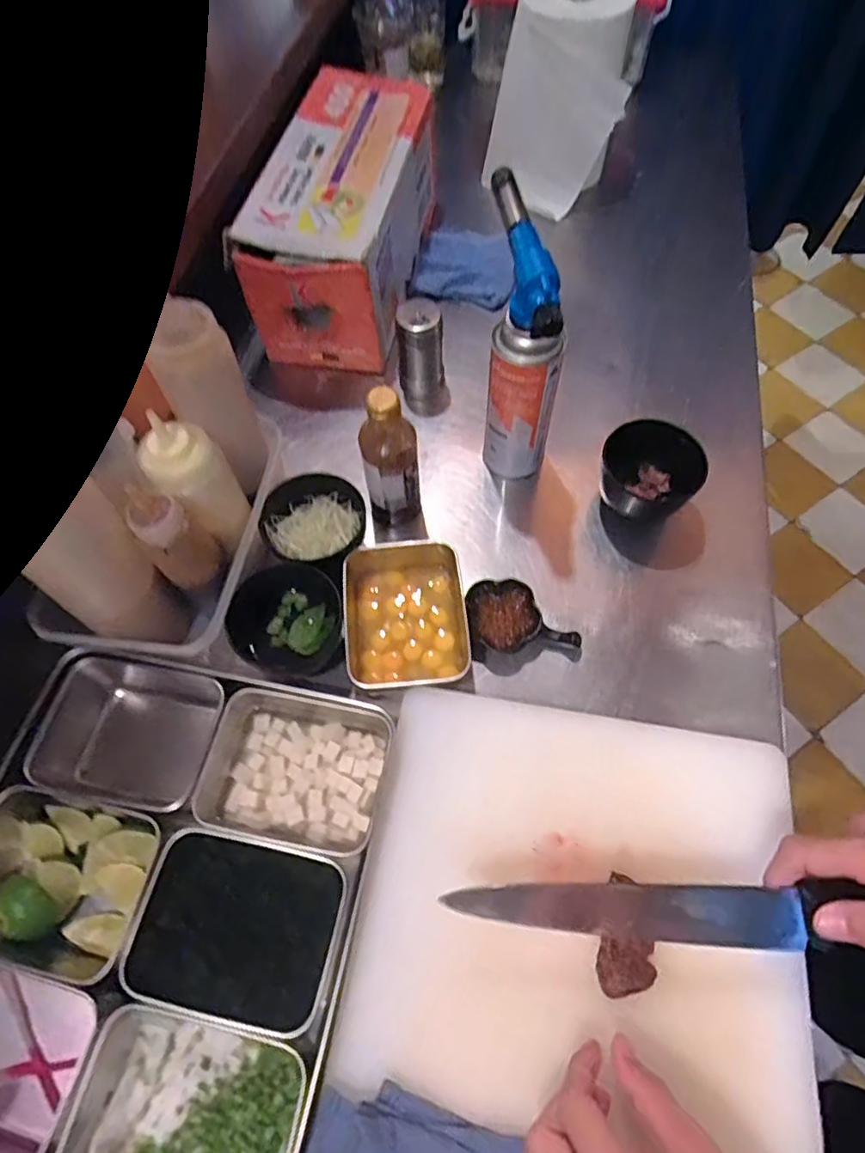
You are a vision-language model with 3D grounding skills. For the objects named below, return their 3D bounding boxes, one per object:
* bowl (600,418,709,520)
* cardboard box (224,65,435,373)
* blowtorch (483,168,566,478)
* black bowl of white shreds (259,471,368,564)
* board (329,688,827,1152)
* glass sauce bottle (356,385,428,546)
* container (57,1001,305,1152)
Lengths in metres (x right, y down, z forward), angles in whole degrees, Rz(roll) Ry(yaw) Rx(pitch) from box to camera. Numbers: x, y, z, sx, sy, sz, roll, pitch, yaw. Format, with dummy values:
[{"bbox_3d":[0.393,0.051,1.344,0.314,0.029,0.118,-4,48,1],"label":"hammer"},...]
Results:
[{"bbox_3d":[0.222,-0.105,0.611,0.097,0.060,0.091,-1,62,1],"label":"bowl"},{"bbox_3d":[-0.101,-0.438,0.733,0.150,0.158,0.353,10,63,7],"label":"cardboard box"},{"bbox_3d":[0.086,-0.221,0.578,0.062,0.230,0.147,1,62,2],"label":"blowtorch"},{"bbox_3d":[-0.115,-0.048,0.586,0.093,0.050,0.092,-1,62,1],"label":"black bowl of white shreds"},{"bbox_3d":[0.096,0.288,0.400,0.300,0.042,0.395,8,63,6],"label":"board"},{"bbox_3d":[-0.037,-0.102,0.555,0.054,0.149,0.052,-8,62,-2],"label":"glass sauce bottle"},{"bbox_3d":[-0.157,0.344,0.380,0.150,0.057,0.109,10,63,7],"label":"container"}]

